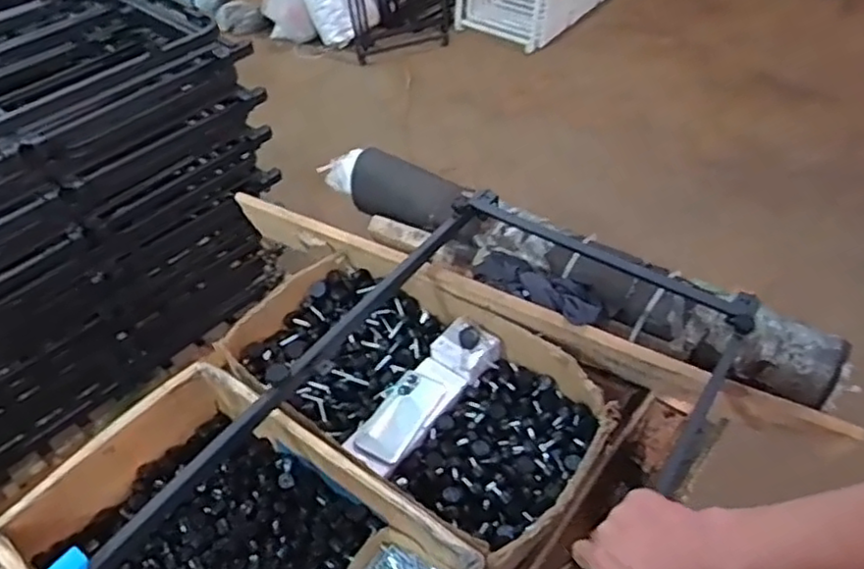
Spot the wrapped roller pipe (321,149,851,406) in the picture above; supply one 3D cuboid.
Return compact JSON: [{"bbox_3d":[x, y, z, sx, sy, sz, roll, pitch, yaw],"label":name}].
[{"bbox_3d":[0.180,-0.052,1.151,0.951,0.121,0.139,29,54,27],"label":"wrapped roller pipe"}]

